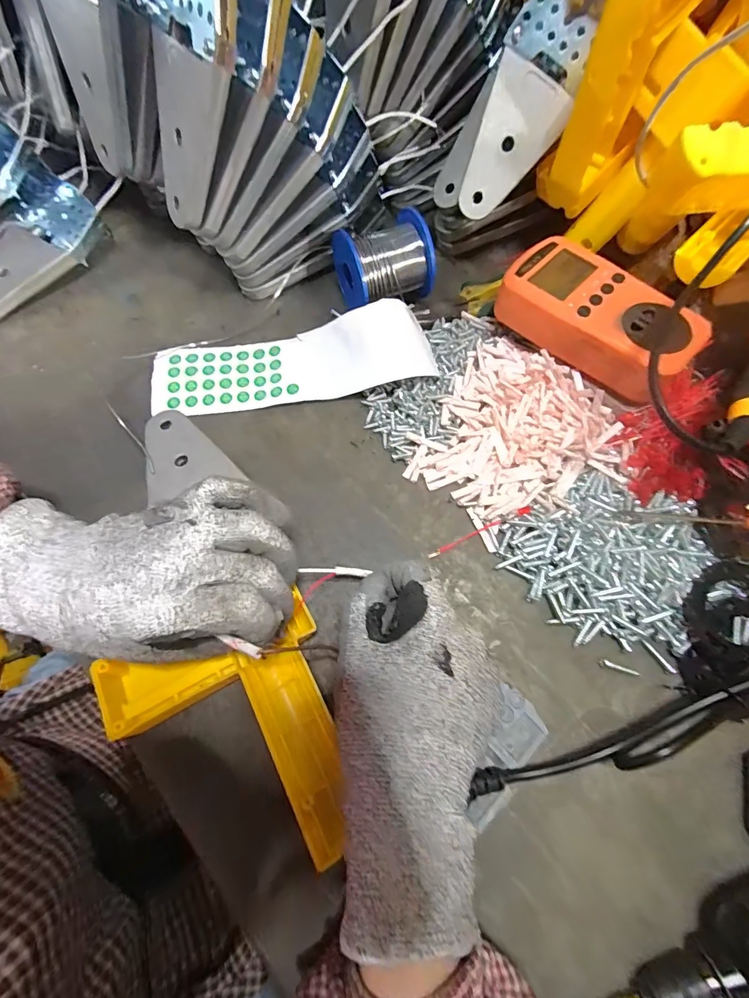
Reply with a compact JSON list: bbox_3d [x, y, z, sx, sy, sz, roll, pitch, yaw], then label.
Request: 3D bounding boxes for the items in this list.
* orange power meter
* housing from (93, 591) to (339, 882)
[{"bbox_3d":[0.149,-0.122,0.289,0.128,0.044,0.067,40,74,14],"label":"orange power meter"},{"bbox_3d":[-0.074,0.130,0.223,0.115,0.027,0.123,-22,71,-7],"label":"housing"}]

